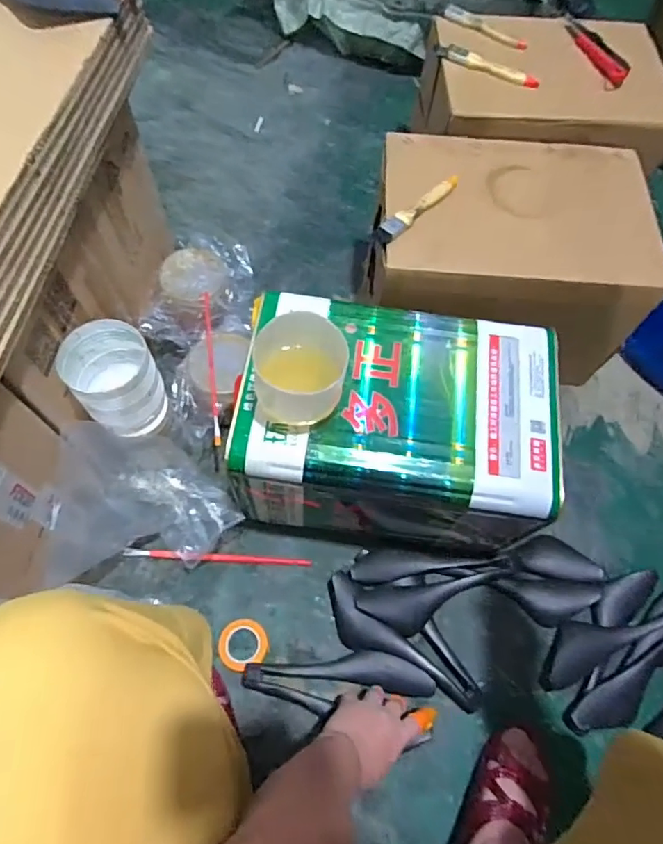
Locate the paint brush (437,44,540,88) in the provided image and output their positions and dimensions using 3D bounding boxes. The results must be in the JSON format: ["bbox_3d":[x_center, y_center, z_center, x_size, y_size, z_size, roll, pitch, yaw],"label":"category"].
[{"bbox_3d":[0.238,-0.547,0.817,0.163,0.012,0.026,25,67,8],"label":"paint brush"}]

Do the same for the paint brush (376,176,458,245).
[{"bbox_3d":[0.113,-0.274,0.688,0.149,0.013,0.023,-40,74,-18],"label":"paint brush"}]

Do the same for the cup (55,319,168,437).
[{"bbox_3d":[-0.257,-0.048,0.637,0.093,0.106,0.104,-41,74,-19],"label":"cup"}]

